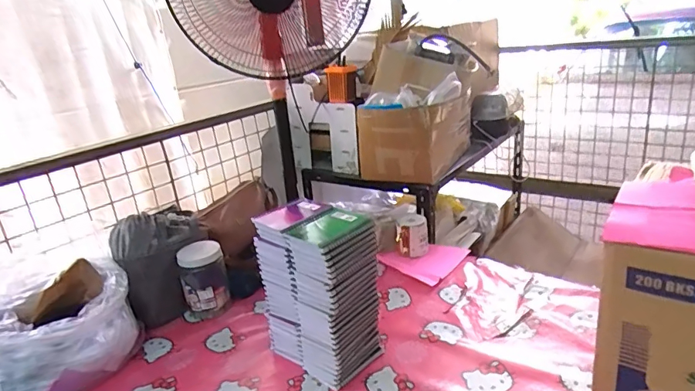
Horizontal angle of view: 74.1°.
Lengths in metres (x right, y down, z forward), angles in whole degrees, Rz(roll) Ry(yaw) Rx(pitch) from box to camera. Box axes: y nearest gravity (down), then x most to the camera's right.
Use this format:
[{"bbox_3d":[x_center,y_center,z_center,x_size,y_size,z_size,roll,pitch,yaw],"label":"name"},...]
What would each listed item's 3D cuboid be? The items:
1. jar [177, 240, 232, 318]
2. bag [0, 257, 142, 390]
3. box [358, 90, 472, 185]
[{"bbox_3d":[-0.333,0.197,1.079,0.099,0.155,0.087,-12,21,-14],"label":"jar"},{"bbox_3d":[-0.568,0.263,0.893,0.285,0.207,0.204,-22,26,-35],"label":"bag"},{"bbox_3d":[0.208,-0.187,1.392,0.239,0.208,0.358,6,23,30],"label":"box"}]

